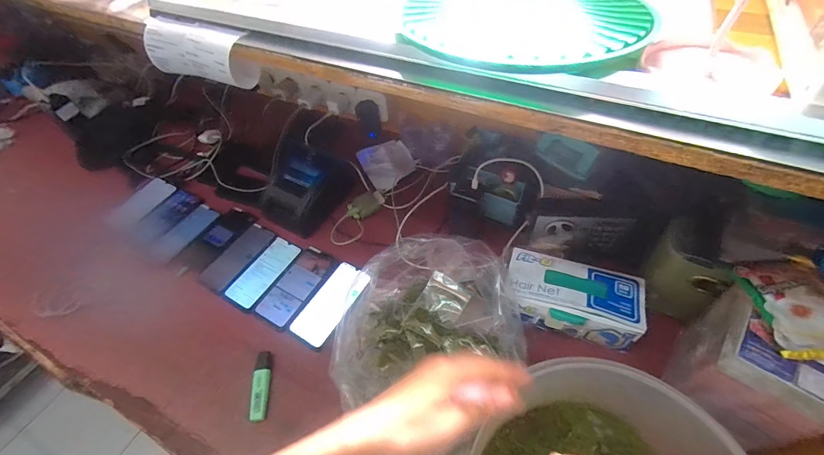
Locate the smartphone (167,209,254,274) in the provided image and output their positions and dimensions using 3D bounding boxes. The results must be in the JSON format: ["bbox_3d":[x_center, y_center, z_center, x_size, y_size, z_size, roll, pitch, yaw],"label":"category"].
[{"bbox_3d":[-0.429,0.028,0.783,0.084,0.011,0.171,30,70,21],"label":"smartphone"}]

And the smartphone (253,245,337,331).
[{"bbox_3d":[-0.225,0.115,0.715,0.081,0.012,0.166,23,57,20],"label":"smartphone"}]

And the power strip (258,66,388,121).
[{"bbox_3d":[-0.230,-0.334,0.912,0.351,0.066,0.088,22,56,20],"label":"power strip"}]

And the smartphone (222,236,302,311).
[{"bbox_3d":[-0.300,0.089,0.736,0.073,0.012,0.159,22,56,20],"label":"smartphone"}]

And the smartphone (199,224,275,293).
[{"bbox_3d":[-0.363,0.060,0.759,0.074,0.010,0.159,26,62,16],"label":"smartphone"}]

